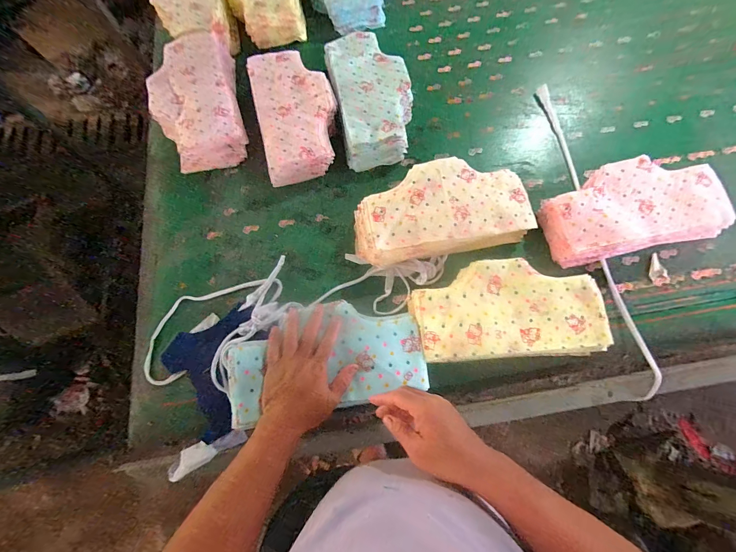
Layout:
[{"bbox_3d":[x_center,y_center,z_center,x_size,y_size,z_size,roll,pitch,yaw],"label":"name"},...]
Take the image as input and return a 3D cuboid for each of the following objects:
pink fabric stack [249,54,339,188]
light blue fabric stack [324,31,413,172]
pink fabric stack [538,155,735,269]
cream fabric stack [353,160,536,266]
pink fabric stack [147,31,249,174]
[{"bbox_3d":[-0.159,-0.363,0.713,0.165,0.072,0.323,-14,73,-3],"label":"pink fabric stack"},{"bbox_3d":[0.008,-0.409,0.730,0.163,0.070,0.326,-12,72,-2],"label":"light blue fabric stack"},{"bbox_3d":[0.497,-0.127,0.620,0.305,0.080,0.159,-11,72,-2],"label":"pink fabric stack"},{"bbox_3d":[0.138,-0.118,0.626,0.324,0.086,0.172,-13,72,-3],"label":"cream fabric stack"},{"bbox_3d":[-0.396,-0.410,0.737,0.187,0.062,0.359,-16,73,-4],"label":"pink fabric stack"}]

